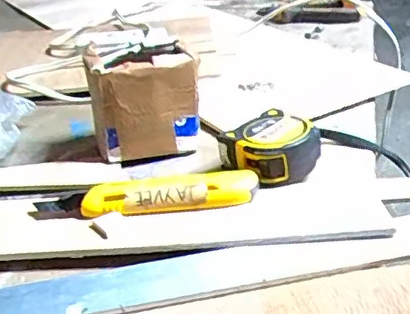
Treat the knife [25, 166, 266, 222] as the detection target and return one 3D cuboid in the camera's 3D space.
[{"bbox_3d":[-0.044,0.027,0.431,0.163,0.017,0.029,-5,30,0],"label":"knife"}]

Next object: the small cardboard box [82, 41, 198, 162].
[{"bbox_3d":[-0.052,-0.051,0.504,0.086,0.082,0.052,-10,30,-8],"label":"small cardboard box"}]

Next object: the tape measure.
[{"bbox_3d":[0.054,-0.007,0.468,0.071,0.038,0.067,-19,33,-24],"label":"tape measure"}]

